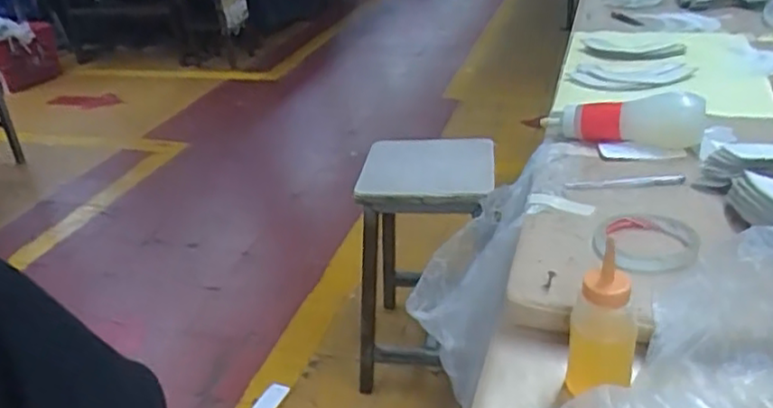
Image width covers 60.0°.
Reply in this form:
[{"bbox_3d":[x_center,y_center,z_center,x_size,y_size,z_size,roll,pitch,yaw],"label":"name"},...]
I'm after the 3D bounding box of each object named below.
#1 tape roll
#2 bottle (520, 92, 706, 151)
[{"bbox_3d":[0.259,0.038,0.671,0.096,0.017,0.096,-4,28,2],"label":"tape roll"},{"bbox_3d":[0.305,-0.114,0.901,0.221,0.056,0.063,6,30,21],"label":"bottle"}]

